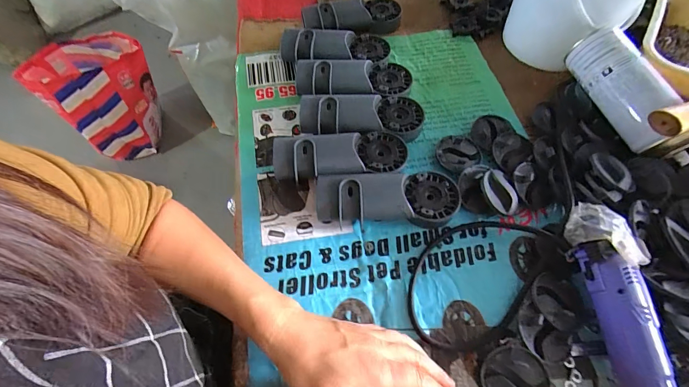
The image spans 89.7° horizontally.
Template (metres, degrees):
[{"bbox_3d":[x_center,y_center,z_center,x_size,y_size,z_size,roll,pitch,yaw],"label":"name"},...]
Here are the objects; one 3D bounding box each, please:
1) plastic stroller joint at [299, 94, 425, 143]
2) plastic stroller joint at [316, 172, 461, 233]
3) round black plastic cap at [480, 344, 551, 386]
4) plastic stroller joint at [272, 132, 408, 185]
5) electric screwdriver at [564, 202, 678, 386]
[{"bbox_3d":[0.023,-0.099,0.459,0.163,0.040,0.072,-5,61,-2],"label":"plastic stroller joint"},{"bbox_3d":[0.049,0.006,0.398,0.159,0.042,0.059,-4,61,-1],"label":"plastic stroller joint"},{"bbox_3d":[0.155,0.171,0.315,0.056,0.009,0.056,-2,83,19],"label":"round black plastic cap"},{"bbox_3d":[-0.007,-0.046,0.425,0.163,0.040,0.063,-2,61,0],"label":"plastic stroller joint"},{"bbox_3d":[0.261,0.127,0.318,0.063,0.047,0.243,-5,73,-2],"label":"electric screwdriver"}]

